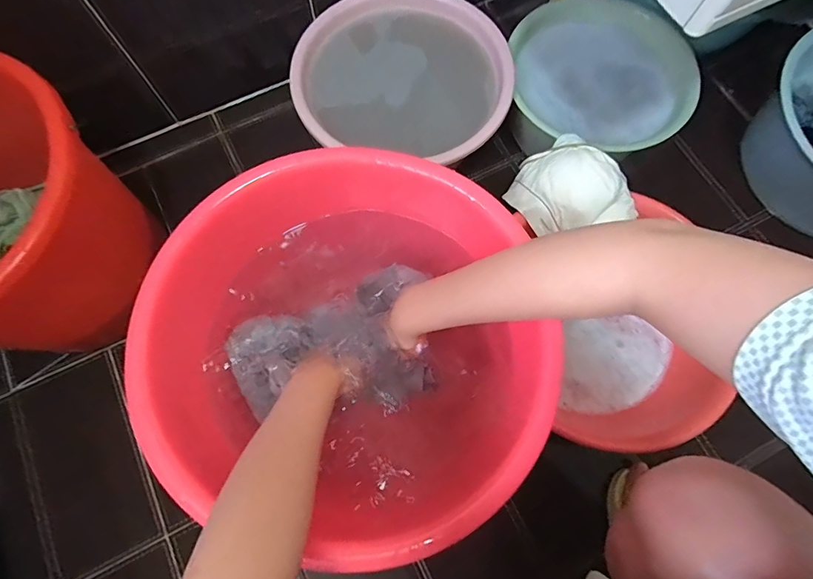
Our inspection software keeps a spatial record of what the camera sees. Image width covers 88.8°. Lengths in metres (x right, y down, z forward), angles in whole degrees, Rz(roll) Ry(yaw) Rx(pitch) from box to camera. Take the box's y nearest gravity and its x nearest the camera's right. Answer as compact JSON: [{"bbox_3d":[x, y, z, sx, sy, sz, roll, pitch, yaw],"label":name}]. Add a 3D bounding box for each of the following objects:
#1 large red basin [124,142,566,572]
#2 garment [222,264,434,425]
[{"bbox_3d":[-0.056,0.068,0.414,0.331,0.131,0.330,0,73,-1],"label":"large red basin"},{"bbox_3d":[-0.077,0.068,0.438,0.217,0.053,0.134,-19,75,-6],"label":"garment"}]

